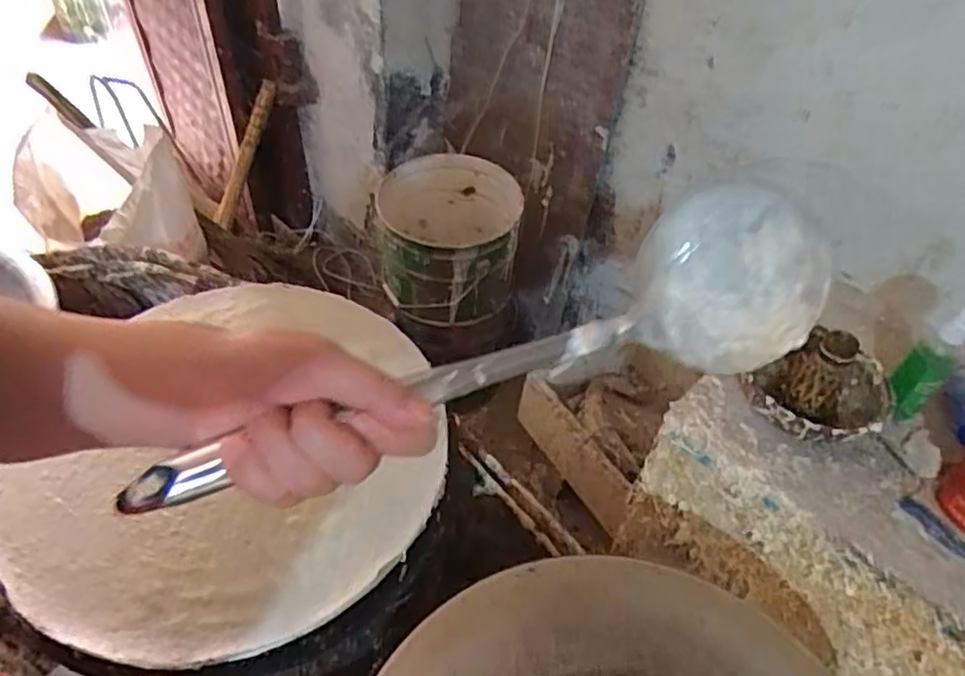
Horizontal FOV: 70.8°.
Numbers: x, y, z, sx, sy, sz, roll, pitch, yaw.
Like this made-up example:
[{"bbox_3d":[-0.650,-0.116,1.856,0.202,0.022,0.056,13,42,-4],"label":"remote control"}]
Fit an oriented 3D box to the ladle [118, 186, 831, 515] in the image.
[{"bbox_3d":[0.004,0.012,0.321,0.329,0.056,0.089,-18,51,-11],"label":"ladle"}]

